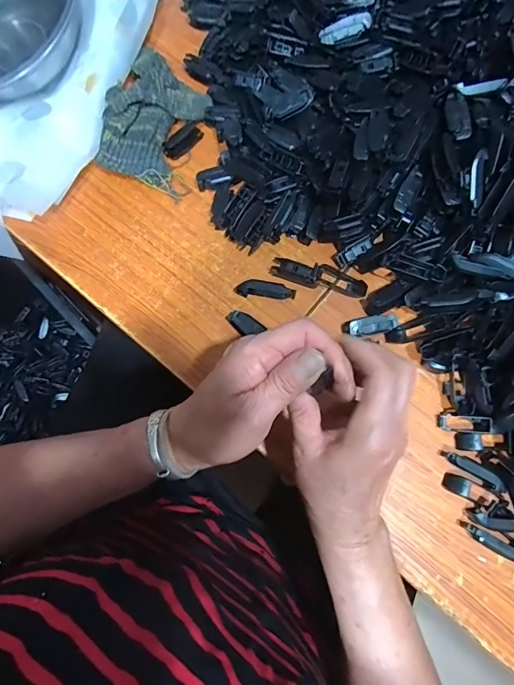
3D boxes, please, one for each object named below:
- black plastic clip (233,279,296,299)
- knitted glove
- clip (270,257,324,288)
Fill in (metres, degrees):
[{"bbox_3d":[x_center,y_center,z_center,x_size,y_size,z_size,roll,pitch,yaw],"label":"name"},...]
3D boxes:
[{"bbox_3d":[0.008,-0.051,0.386,0.057,0.015,0.012,3,76,0],"label":"black plastic clip"},{"bbox_3d":[-0.111,-0.236,0.420,0.093,0.041,0.132,19,76,4],"label":"knitted glove"},{"bbox_3d":[0.038,-0.068,0.391,0.049,0.019,0.021,16,76,3],"label":"clip"}]

